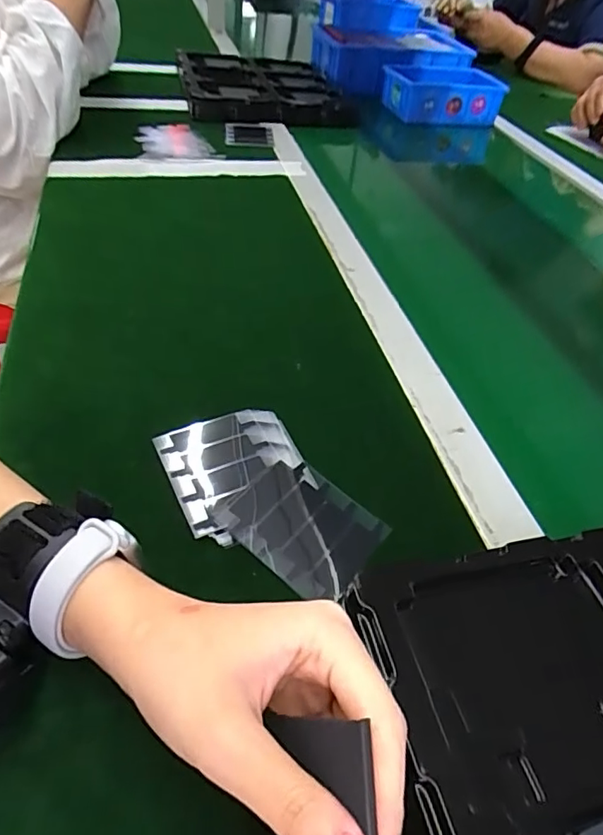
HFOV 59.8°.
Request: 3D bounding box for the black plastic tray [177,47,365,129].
[{"bbox_3d":[-0.059,-0.566,0.893,0.278,0.051,0.265,-6,46,-13],"label":"black plastic tray"}]

